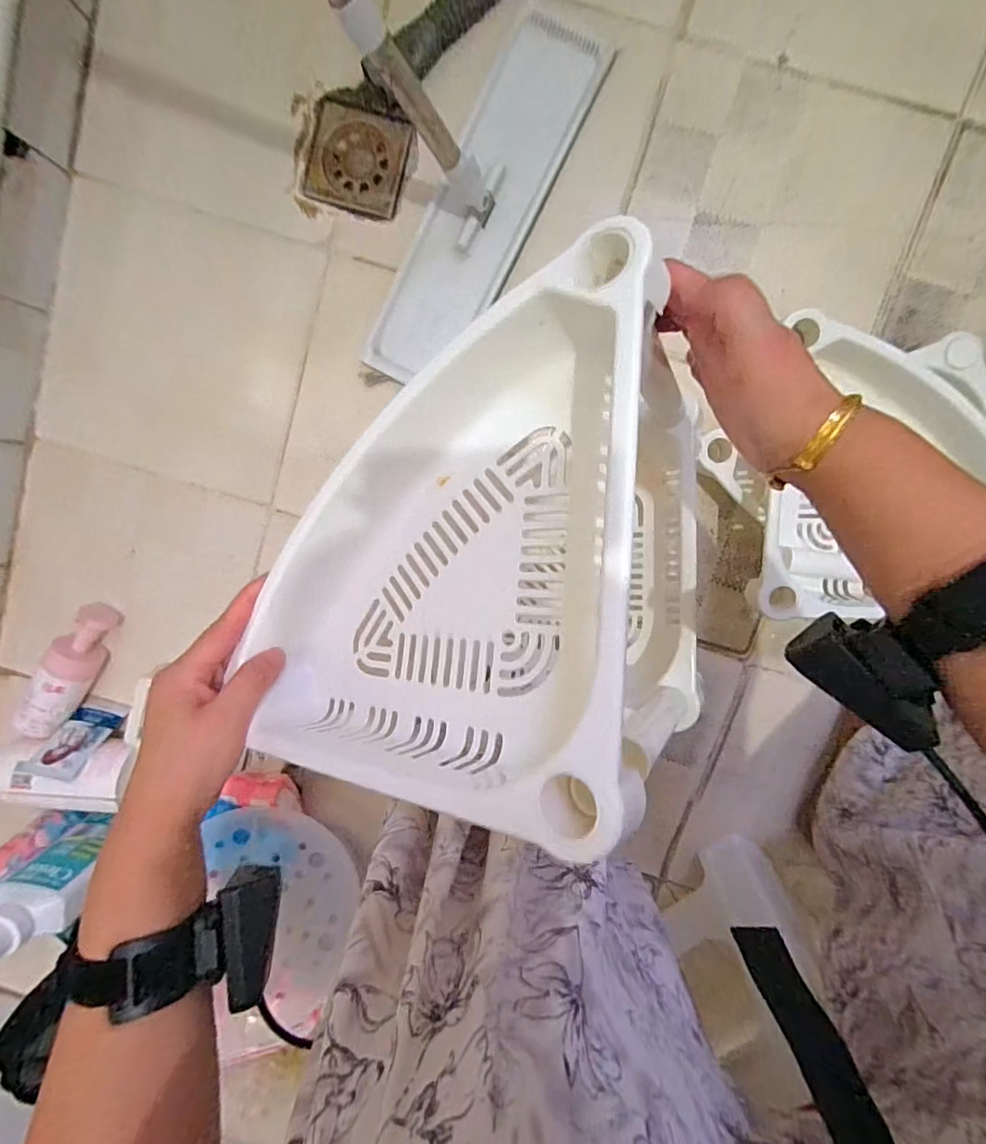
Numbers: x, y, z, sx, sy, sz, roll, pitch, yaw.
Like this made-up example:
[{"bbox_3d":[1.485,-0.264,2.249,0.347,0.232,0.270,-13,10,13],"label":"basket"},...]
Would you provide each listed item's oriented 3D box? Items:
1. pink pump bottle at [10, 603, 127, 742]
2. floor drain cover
[{"bbox_3d":[-0.510,0.111,0.627,0.046,0.061,0.168,25,97,0],"label":"pink pump bottle"},{"bbox_3d":[-0.148,-0.451,0.570,0.105,0.006,0.101,15,97,1],"label":"floor drain cover"}]

